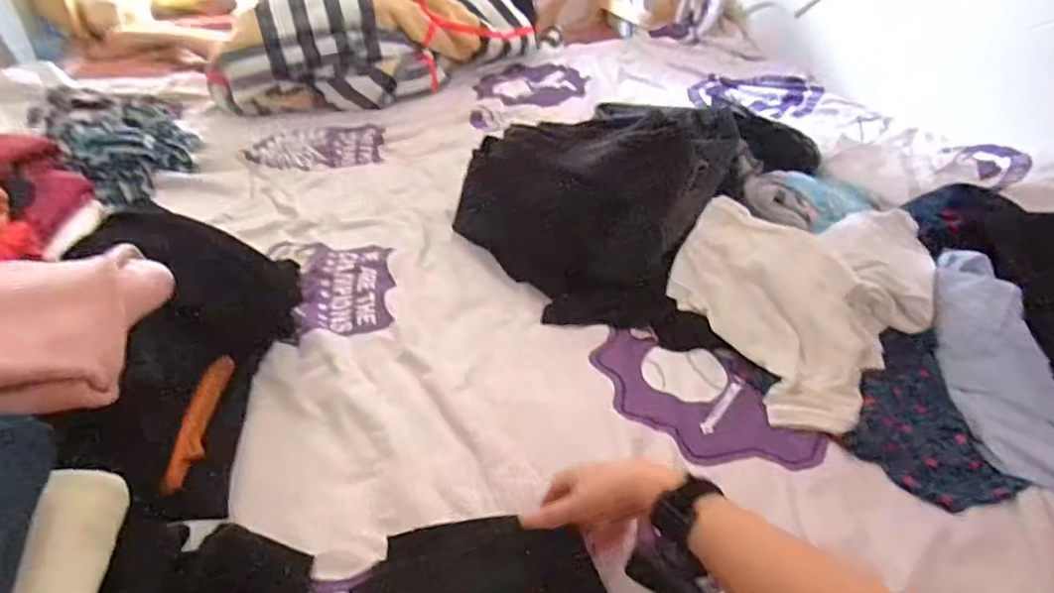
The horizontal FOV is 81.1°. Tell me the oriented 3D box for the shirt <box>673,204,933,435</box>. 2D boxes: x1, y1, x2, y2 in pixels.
[{"bbox_3d":[0.362,-0.015,0.824,0.347,0.125,0.294,-29,45,-34],"label":"shirt"}]

